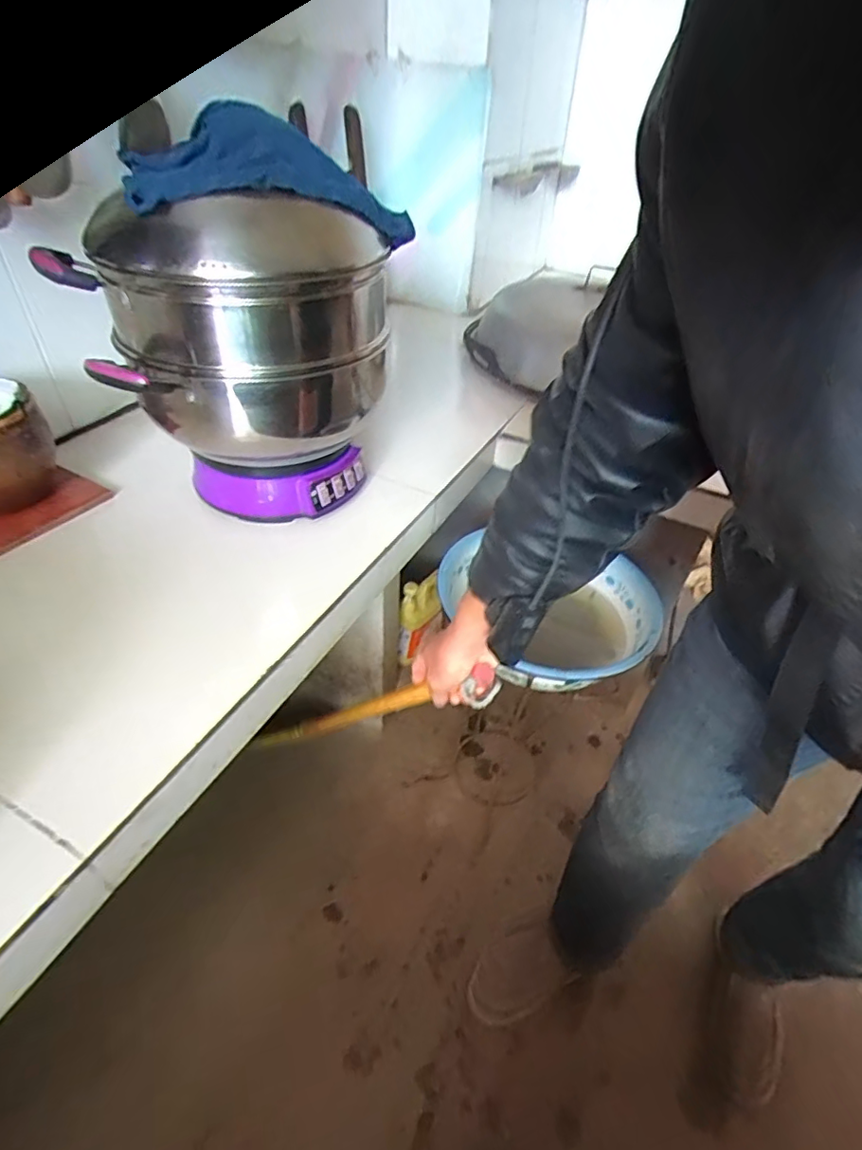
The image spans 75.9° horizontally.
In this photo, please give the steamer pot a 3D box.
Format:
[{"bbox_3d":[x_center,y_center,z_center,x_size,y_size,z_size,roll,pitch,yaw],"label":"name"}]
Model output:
[{"bbox_3d":[-0.212,-0.316,0.659,0.328,0.289,0.268,-4,42,-7],"label":"steamer pot"}]

